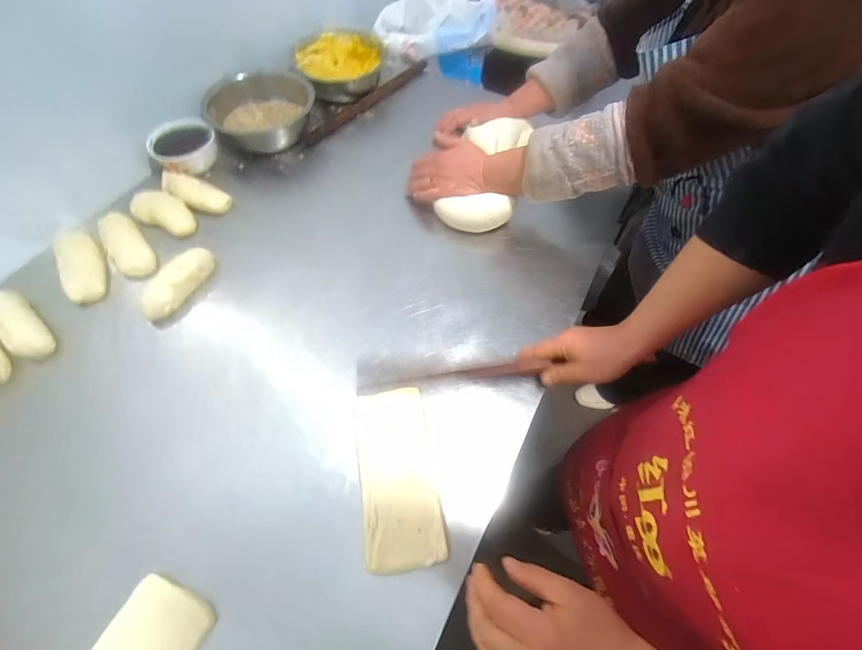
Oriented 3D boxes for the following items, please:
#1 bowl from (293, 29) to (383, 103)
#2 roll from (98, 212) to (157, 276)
[{"bbox_3d":[-0.196,-0.558,0.850,0.180,0.086,0.186,0,61,-1],"label":"bowl"},{"bbox_3d":[-0.491,-0.130,0.627,0.052,0.028,0.147,-35,67,-19],"label":"roll"}]

